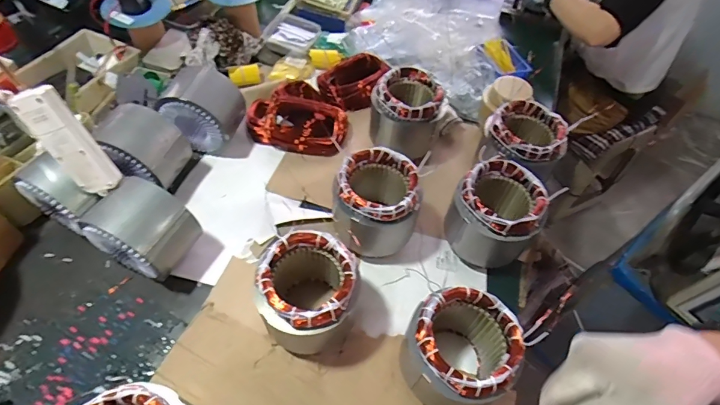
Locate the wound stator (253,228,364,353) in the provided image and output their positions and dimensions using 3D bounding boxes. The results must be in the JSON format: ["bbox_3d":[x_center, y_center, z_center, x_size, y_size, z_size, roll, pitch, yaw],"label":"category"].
[{"bbox_3d":[-0.079,0.148,0.633,0.150,0.166,0.141,21,56,9],"label":"wound stator"}]

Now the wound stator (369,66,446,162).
[{"bbox_3d":[0.096,-0.188,0.872,0.138,0.137,0.145,3,55,-4],"label":"wound stator"}]

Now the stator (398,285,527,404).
[{"bbox_3d":[0.142,0.221,0.594,0.133,0.169,0.142,3,55,-4],"label":"stator"}]

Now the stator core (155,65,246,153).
[{"bbox_3d":[-0.338,-0.197,0.863,0.156,0.159,0.119,13,55,4],"label":"stator core"}]

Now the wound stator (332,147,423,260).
[{"bbox_3d":[0.029,0.008,0.742,0.143,0.172,0.142,3,55,-4],"label":"wound stator"}]

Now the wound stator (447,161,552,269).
[{"bbox_3d":[0.241,0.028,0.739,0.153,0.160,0.139,35,59,18],"label":"wound stator"}]

